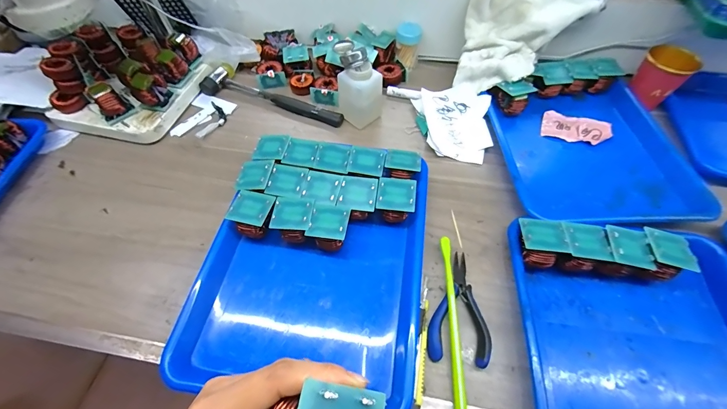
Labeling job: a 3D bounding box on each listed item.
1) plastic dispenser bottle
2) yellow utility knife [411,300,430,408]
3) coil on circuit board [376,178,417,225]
[{"bbox_3d":[-0.007,-0.192,0.501,0.075,0.112,0.080,4,57,3],"label":"plastic dispenser bottle"},{"bbox_3d":[0.061,0.156,0.328,0.011,0.014,0.108,10,58,7],"label":"yellow utility knife"},{"bbox_3d":[0.042,-0.002,0.404,0.045,0.046,0.043,7,57,5],"label":"coil on circuit board"}]

